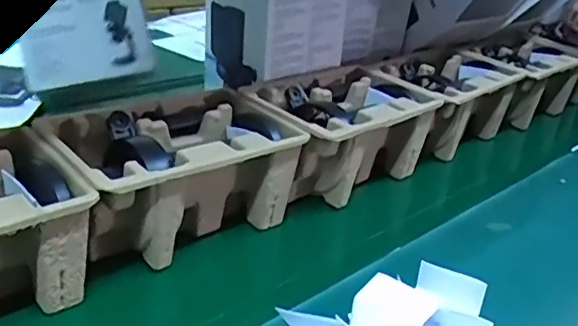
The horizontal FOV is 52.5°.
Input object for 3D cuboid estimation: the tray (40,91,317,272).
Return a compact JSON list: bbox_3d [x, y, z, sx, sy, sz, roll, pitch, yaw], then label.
[{"bbox_3d":[-0.111,0.012,0.579,0.219,0.105,0.145,-24,39,-36],"label":"tray"}]

